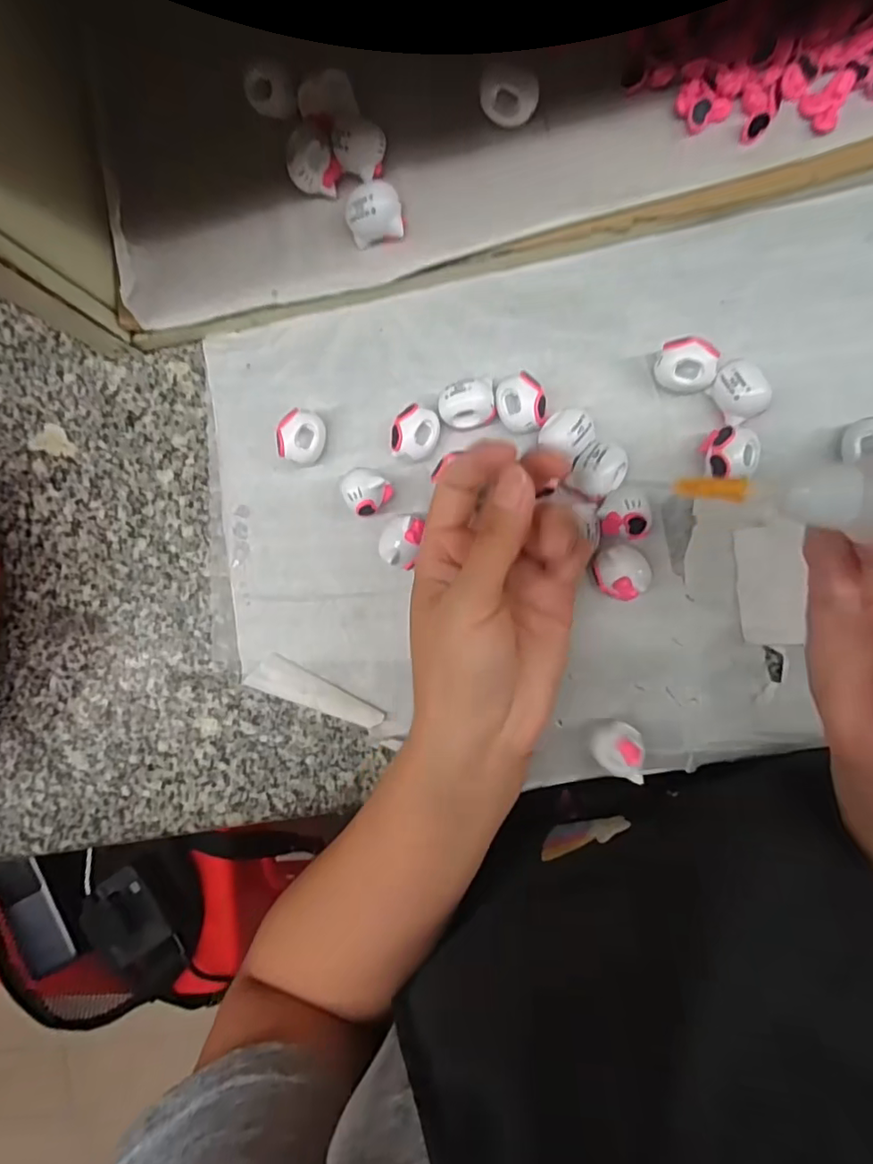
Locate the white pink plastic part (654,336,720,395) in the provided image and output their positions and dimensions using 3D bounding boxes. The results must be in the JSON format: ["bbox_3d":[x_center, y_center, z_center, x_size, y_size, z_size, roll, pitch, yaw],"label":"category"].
[{"bbox_3d":[0.109,-0.095,0.244,0.024,0.019,0.020,14,93,6],"label":"white pink plastic part"}]

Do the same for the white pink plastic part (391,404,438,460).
[{"bbox_3d":[-0.009,-0.068,0.259,0.020,0.022,0.024,21,94,6],"label":"white pink plastic part"}]

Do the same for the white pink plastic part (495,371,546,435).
[{"bbox_3d":[0.038,-0.080,0.252,0.021,0.018,0.026,-11,90,7],"label":"white pink plastic part"}]

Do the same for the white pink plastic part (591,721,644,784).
[{"bbox_3d":[0.080,0.072,0.247,0.021,0.026,0.022,0,92,7],"label":"white pink plastic part"}]

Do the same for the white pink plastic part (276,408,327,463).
[{"bbox_3d":[-0.063,-0.069,0.265,0.018,0.022,0.024,11,93,6],"label":"white pink plastic part"}]

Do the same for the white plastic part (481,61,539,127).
[{"bbox_3d":[0.032,-0.210,0.239,0.024,0.011,0.020,17,93,6],"label":"white plastic part"}]

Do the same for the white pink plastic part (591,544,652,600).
[{"bbox_3d":[0.082,-0.005,0.248,0.024,0.018,0.022,0,92,7],"label":"white pink plastic part"}]

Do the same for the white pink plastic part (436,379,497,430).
[{"bbox_3d":[0.014,-0.080,0.255,0.025,0.022,0.019,-9,90,7],"label":"white pink plastic part"}]

